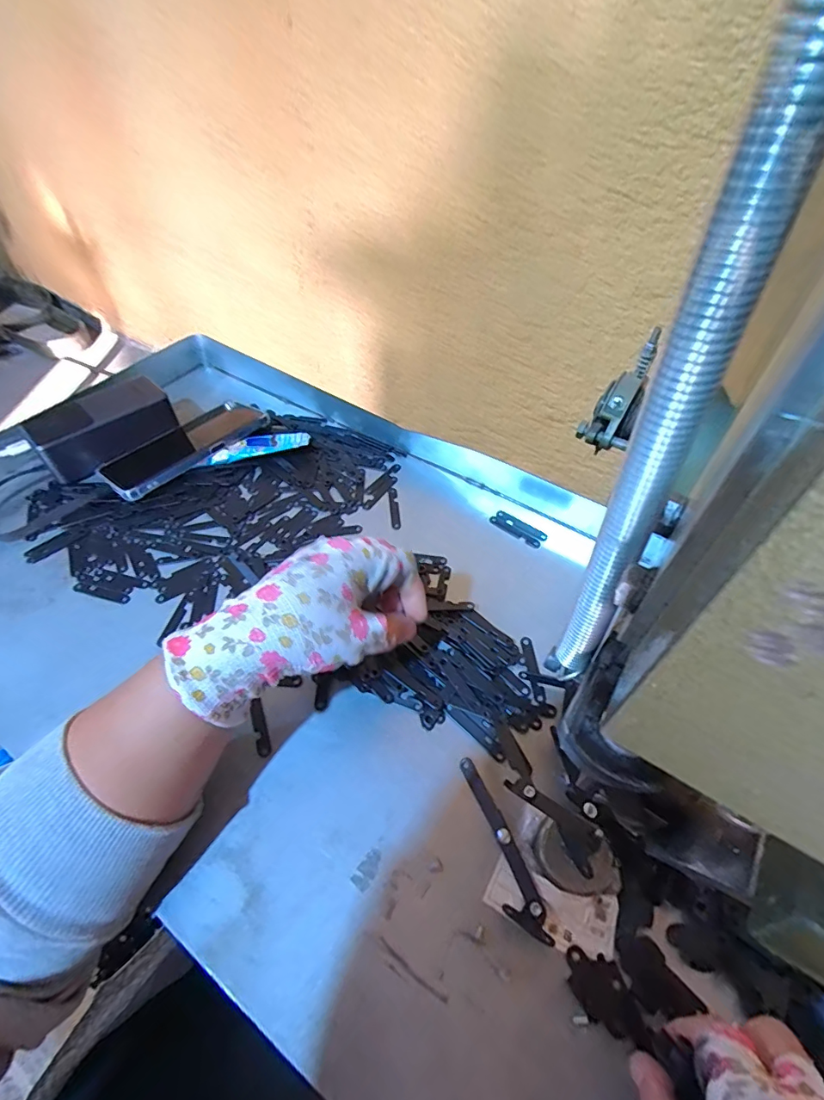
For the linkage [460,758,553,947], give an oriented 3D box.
[{"bbox_3d":[0.049,0.172,0.285,0.020,0.005,0.099,-18,53,-13],"label":"linkage"}]

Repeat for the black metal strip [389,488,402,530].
[{"bbox_3d":[-0.016,-0.040,0.461,0.009,0.004,0.052,-4,51,-3],"label":"black metal strip"}]

